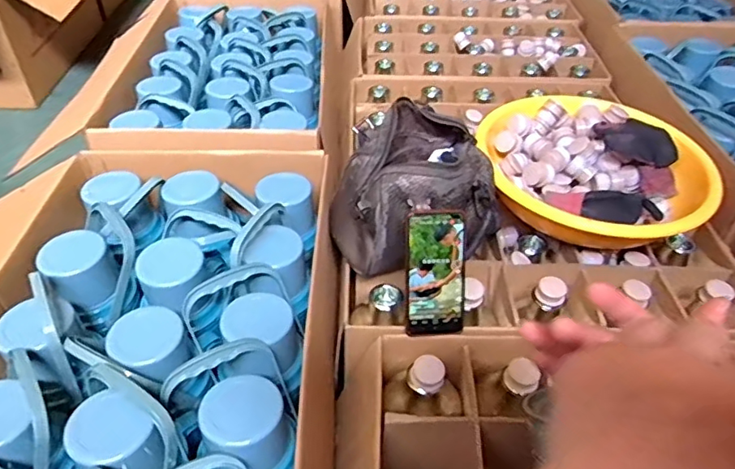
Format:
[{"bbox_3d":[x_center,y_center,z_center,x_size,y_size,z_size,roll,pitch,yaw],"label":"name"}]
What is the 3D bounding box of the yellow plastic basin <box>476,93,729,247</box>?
[{"bbox_3d":[0.354,-0.109,0.902,0.356,0.089,0.337,1,43,-1],"label":"yellow plastic basin"}]

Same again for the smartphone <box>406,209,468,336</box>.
[{"bbox_3d":[0.091,0.051,0.729,0.081,0.164,0.014,-2,11,-5],"label":"smartphone"}]

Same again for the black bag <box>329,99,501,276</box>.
[{"bbox_3d":[0.076,-0.076,0.826,0.240,0.154,0.230,2,43,1],"label":"black bag"}]

